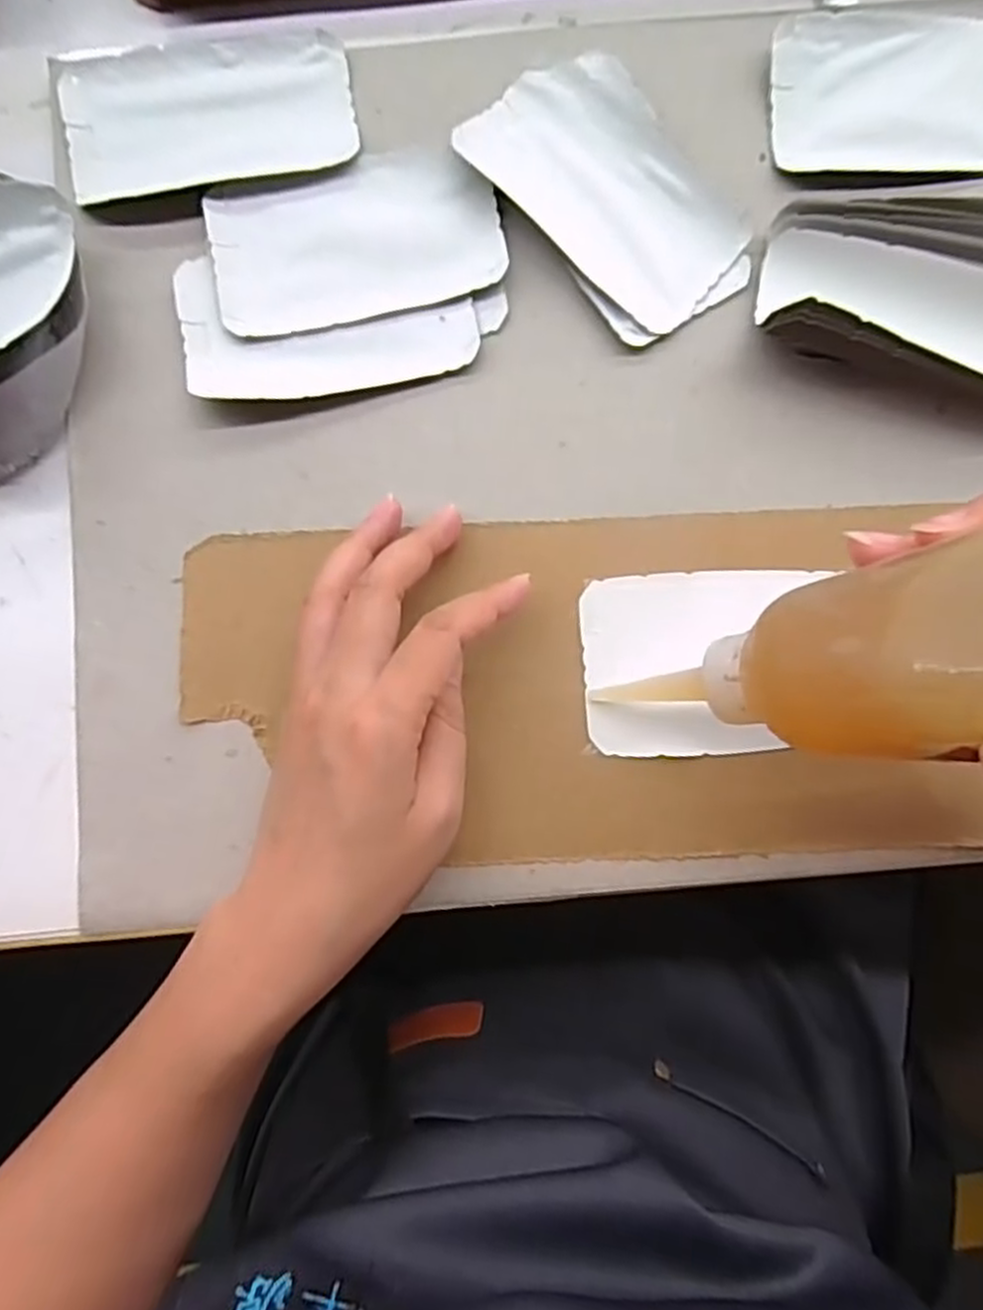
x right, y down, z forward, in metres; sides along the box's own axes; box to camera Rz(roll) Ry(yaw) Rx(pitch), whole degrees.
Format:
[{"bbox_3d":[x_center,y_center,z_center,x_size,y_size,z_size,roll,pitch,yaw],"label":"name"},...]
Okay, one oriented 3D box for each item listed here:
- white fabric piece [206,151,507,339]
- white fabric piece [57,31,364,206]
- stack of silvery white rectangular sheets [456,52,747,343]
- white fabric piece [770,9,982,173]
[{"bbox_3d":[-0.056,-0.172,0.313,0.116,0.004,0.066,-12,85,-1],"label":"white fabric piece"},{"bbox_3d":[-0.117,-0.226,0.316,0.116,0.004,0.065,-11,85,-1],"label":"white fabric piece"},{"bbox_3d":[0.047,-0.189,0.311,0.076,0.013,0.120,-35,86,-2],"label":"stack of silvery white rectangular sheets"},{"bbox_3d":[0.178,-0.239,0.319,0.116,0.011,0.068,1,85,0],"label":"white fabric piece"}]

